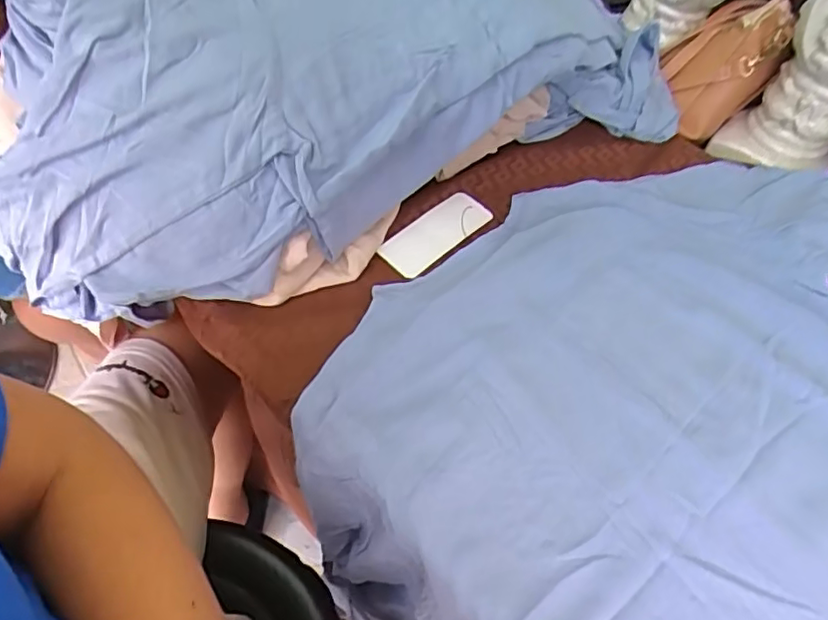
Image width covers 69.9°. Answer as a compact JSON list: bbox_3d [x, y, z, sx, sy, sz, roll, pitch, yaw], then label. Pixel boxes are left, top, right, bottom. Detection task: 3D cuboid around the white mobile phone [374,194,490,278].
[{"bbox_3d":[0.020,-0.074,0.572,0.122,0.011,0.047,-38,66,-25],"label":"white mobile phone"}]

